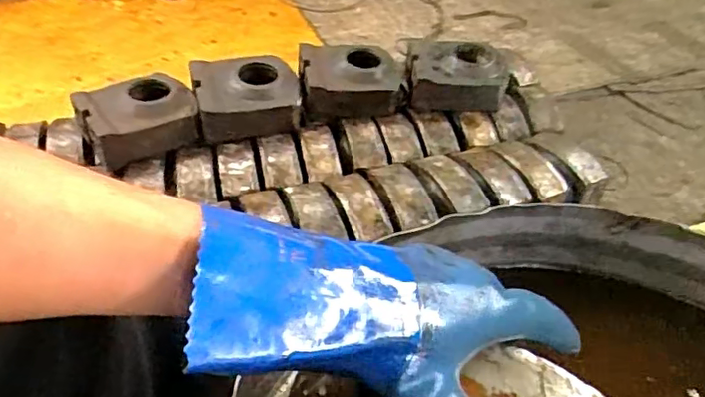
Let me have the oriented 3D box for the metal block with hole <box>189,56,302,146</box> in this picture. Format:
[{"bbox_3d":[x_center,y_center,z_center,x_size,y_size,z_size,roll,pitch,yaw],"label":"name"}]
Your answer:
[{"bbox_3d":[-0.199,-0.194,1.091,0.187,0.080,0.162,-10,44,-11],"label":"metal block with hole"}]

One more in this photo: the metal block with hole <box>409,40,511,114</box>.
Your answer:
[{"bbox_3d":[0.207,-0.253,1.157,0.187,0.071,0.182,4,43,3],"label":"metal block with hole"}]

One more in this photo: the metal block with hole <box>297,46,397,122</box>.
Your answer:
[{"bbox_3d":[-0.007,-0.236,1.137,0.191,0.091,0.171,-3,43,-4],"label":"metal block with hole"}]

